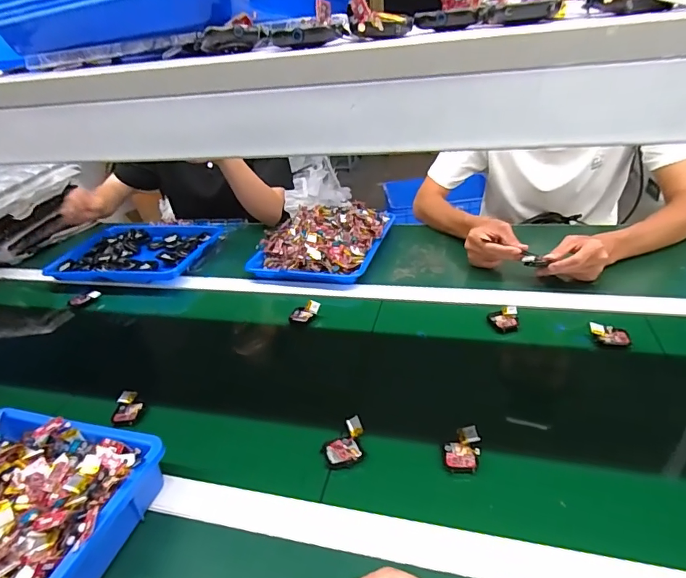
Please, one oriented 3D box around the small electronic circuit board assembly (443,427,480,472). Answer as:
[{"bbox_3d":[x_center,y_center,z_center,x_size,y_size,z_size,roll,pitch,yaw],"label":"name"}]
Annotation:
[{"bbox_3d":[0.134,0.179,0.504,0.036,0.016,0.051,4,33,19],"label":"small electronic circuit board assembly"}]

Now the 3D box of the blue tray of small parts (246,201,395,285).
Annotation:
[{"bbox_3d":[-0.041,-0.111,0.953,0.242,0.069,0.271,4,33,19],"label":"blue tray of small parts"}]

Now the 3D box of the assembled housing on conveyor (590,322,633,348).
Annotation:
[{"bbox_3d":[0.385,0.066,0.645,0.053,0.017,0.031,10,35,27],"label":"assembled housing on conveyor"}]

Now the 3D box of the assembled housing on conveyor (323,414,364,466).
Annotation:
[{"bbox_3d":[0.000,0.179,0.525,0.046,0.020,0.053,-7,31,1],"label":"assembled housing on conveyor"}]

